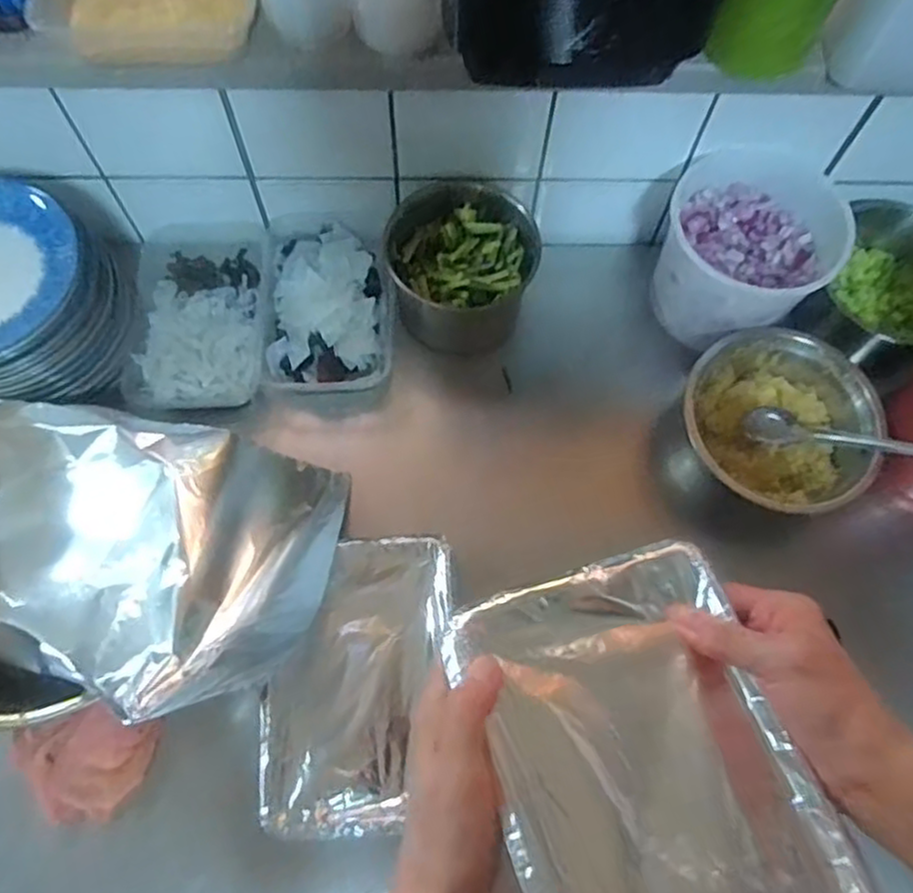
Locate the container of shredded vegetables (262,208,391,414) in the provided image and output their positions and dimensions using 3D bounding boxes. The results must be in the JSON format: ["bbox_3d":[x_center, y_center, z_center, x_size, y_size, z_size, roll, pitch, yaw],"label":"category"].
[{"bbox_3d":[-0.137,-0.150,0.776,0.134,0.075,0.221,-3,69,-3],"label":"container of shredded vegetables"}]

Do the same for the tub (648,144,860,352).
[{"bbox_3d":[0.299,-0.208,0.745,0.162,0.128,0.173,1,69,-2],"label":"tub"}]

